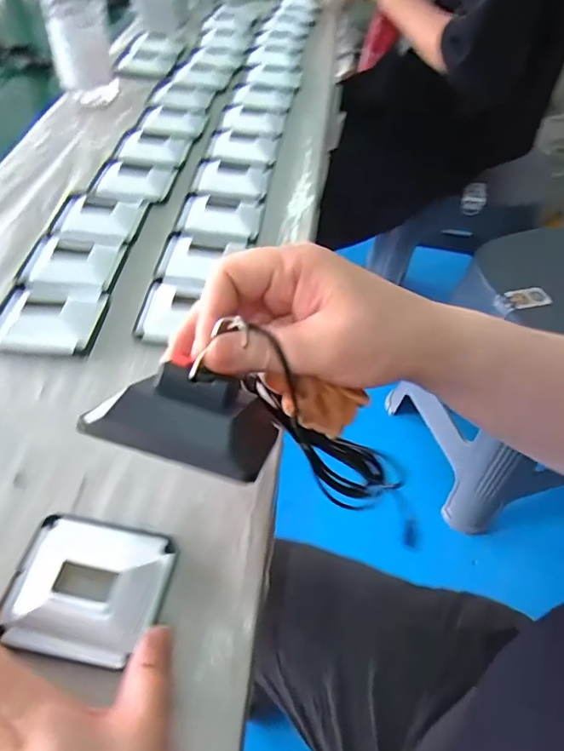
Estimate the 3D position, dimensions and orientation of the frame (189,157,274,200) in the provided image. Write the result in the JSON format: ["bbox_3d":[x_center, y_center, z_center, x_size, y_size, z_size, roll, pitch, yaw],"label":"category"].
[{"bbox_3d":[-0.053,-0.209,0.519,0.078,0.023,0.067,6,52,2],"label":"frame"}]

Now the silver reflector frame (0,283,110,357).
[{"bbox_3d":[-0.182,-0.046,0.378,0.083,0.013,0.069,5,51,2],"label":"silver reflector frame"}]

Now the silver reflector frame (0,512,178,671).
[{"bbox_3d":[-0.103,0.109,0.261,0.080,0.014,0.068,9,52,5],"label":"silver reflector frame"}]

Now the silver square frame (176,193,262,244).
[{"bbox_3d":[-0.060,-0.157,0.480,0.078,0.016,0.066,7,52,4],"label":"silver square frame"}]

